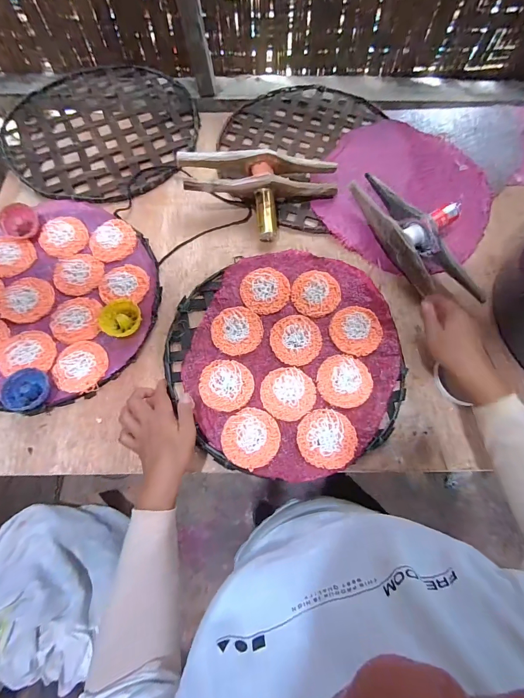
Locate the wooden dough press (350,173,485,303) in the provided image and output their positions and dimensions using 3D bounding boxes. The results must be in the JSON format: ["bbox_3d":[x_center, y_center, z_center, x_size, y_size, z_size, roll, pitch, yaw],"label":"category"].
[{"bbox_3d":[0.268,-0.193,0.557,0.119,0.061,0.270,-28,71,-10],"label":"wooden dough press"}]

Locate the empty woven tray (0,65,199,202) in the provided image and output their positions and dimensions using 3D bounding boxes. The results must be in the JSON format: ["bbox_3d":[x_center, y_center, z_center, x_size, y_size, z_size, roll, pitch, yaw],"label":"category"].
[{"bbox_3d":[-0.342,-0.476,0.700,0.412,0.013,0.382,32,72,12],"label":"empty woven tray"}]

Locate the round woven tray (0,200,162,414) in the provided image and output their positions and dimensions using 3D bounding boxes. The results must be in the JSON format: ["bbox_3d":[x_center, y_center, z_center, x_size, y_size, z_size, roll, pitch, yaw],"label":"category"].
[{"bbox_3d":[-0.345,-0.084,0.540,0.340,0.025,0.351,0,69,0],"label":"round woven tray"}]

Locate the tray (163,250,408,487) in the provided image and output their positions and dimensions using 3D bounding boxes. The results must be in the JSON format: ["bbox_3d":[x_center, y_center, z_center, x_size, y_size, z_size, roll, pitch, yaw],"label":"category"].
[{"bbox_3d":[0.040,0.006,0.508,0.337,0.016,0.344,0,69,0],"label":"tray"}]

